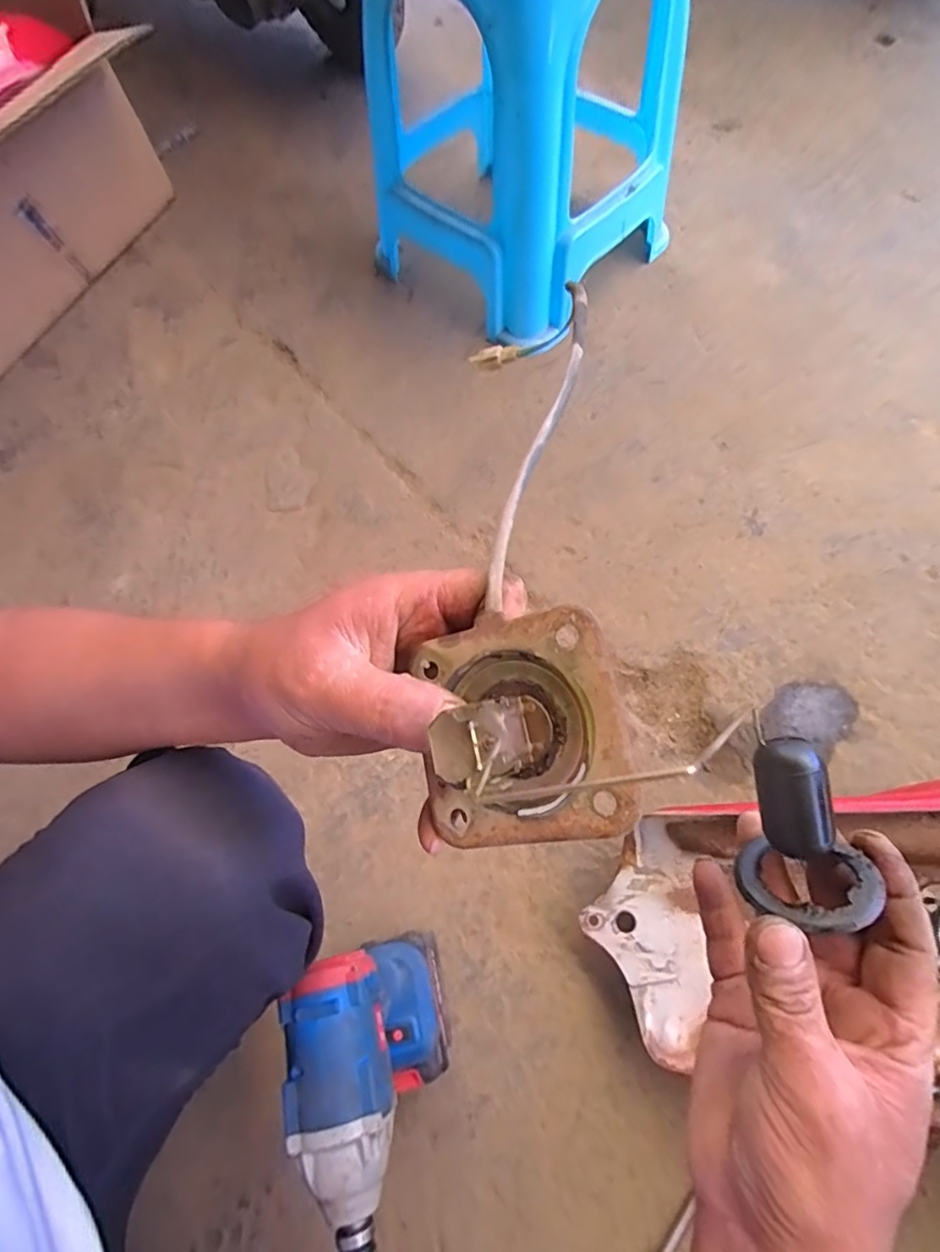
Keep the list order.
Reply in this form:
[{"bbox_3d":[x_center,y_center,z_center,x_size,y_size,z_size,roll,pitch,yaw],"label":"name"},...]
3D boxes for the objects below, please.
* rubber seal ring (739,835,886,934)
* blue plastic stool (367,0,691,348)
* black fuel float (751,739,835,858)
[{"bbox_3d":[0.139,0.107,0.239,0.049,0.004,0.042,-8,28,29],"label":"rubber seal ring"},{"bbox_3d":[0.069,-0.751,0.805,0.405,0.456,0.375,40,77,18],"label":"blue plastic stool"},{"bbox_3d":[0.137,0.069,0.237,0.023,0.025,0.047,-14,96,-35],"label":"black fuel float"}]

